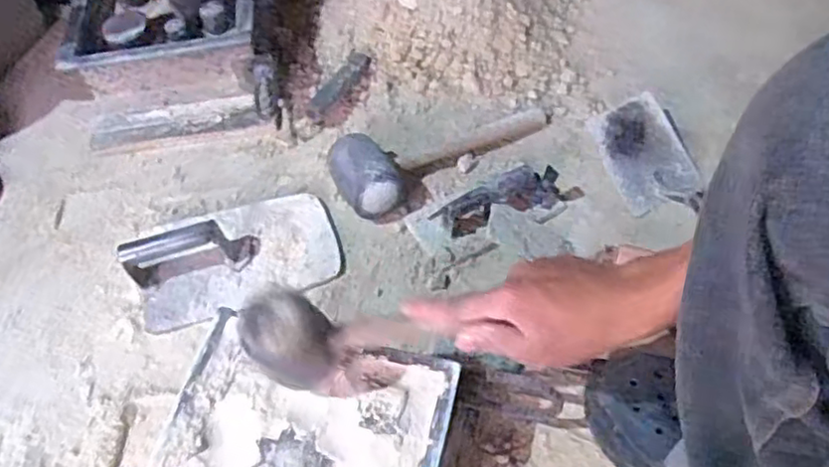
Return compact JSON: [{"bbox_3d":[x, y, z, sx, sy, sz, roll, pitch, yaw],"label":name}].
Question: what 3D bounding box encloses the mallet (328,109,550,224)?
[{"bbox_3d":[0.038,-0.116,0.824,0.295,0.088,0.105,-30,61,-14],"label":"mallet"}]

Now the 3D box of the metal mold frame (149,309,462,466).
[{"bbox_3d":[-0.093,0.216,0.570,0.222,0.115,0.231,10,59,13],"label":"metal mold frame"}]

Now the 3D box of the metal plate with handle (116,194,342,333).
[{"bbox_3d":[-0.206,0.017,0.758,0.229,0.066,0.133,-20,60,-10],"label":"metal plate with handle"}]

